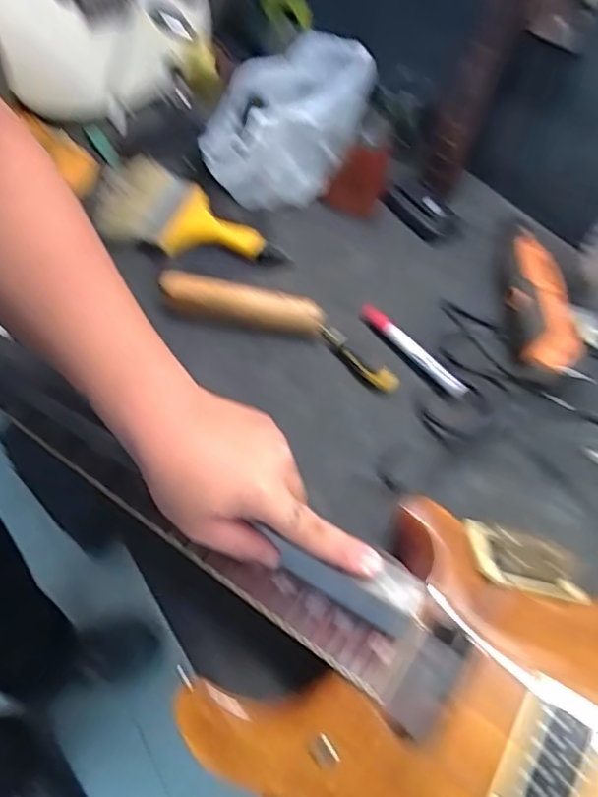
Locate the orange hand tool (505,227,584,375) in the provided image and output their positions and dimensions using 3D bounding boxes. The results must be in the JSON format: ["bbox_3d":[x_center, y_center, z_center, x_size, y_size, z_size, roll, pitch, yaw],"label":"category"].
[{"bbox_3d":[0.257,-0.106,0.601,0.068,0.034,0.196,4,56,5],"label":"orange hand tool"}]

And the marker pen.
[{"bbox_3d":[0.117,-0.051,0.597,0.015,0.017,0.144,-34,61,-19],"label":"marker pen"}]

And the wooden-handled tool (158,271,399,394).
[{"bbox_3d":[-0.020,-0.082,0.604,0.268,0.043,0.053,20,59,14],"label":"wooden-handled tool"}]

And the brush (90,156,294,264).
[{"bbox_3d":[-0.145,-0.214,0.694,0.275,0.035,0.113,24,60,17],"label":"brush"}]

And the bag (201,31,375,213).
[{"bbox_3d":[-0.024,-0.345,0.710,0.182,0.150,0.134,-34,61,-19],"label":"bag"}]

